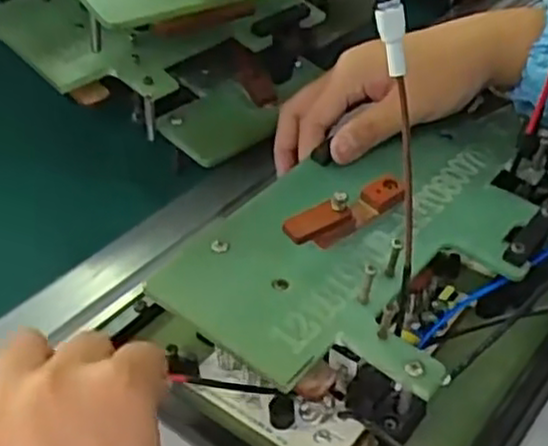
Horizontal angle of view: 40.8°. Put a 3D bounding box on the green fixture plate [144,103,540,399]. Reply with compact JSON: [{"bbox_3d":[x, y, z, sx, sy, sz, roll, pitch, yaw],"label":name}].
[{"bbox_3d":[0.060,-0.005,0.377,0.127,0.026,0.230,25,44,29],"label":"green fixture plate"}]

